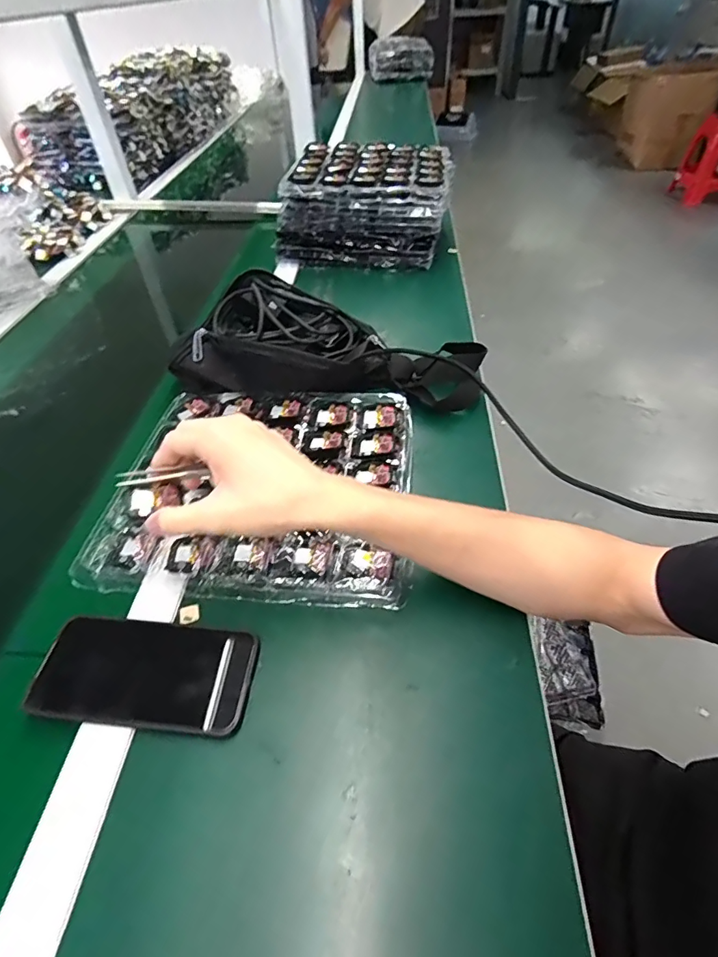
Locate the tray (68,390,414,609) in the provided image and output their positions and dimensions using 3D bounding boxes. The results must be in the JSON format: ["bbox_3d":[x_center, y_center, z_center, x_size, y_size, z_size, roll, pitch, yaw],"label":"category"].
[{"bbox_3d":[-0.097,-0.006,0.492,0.291,0.024,0.267,2,46,5],"label":"tray"}]

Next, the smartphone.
[{"bbox_3d":[-0.162,0.146,0.365,0.156,0.012,0.075,7,48,1],"label":"smartphone"}]

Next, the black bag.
[{"bbox_3d":[-0.038,-0.169,0.580,0.368,0.086,0.121,7,47,10],"label":"black bag"}]

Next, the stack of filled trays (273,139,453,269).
[{"bbox_3d":[0.020,-0.515,0.914,0.298,0.146,0.248,8,47,11],"label":"stack of filled trays"}]

